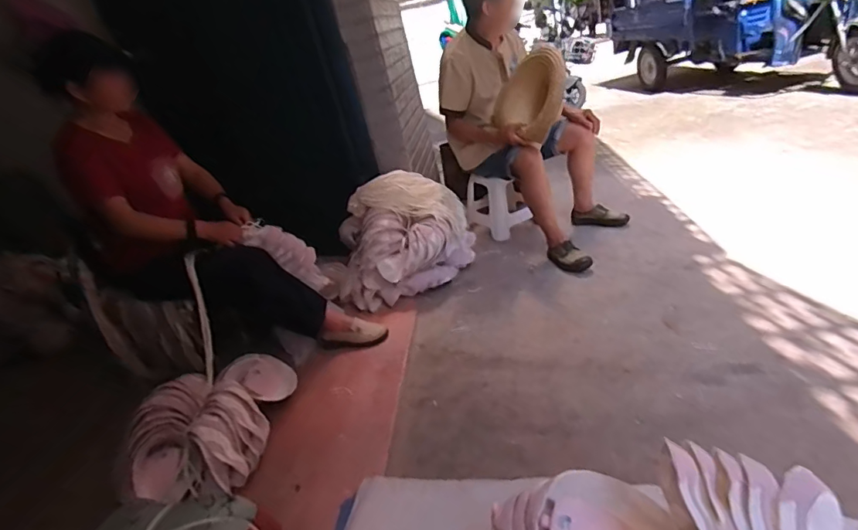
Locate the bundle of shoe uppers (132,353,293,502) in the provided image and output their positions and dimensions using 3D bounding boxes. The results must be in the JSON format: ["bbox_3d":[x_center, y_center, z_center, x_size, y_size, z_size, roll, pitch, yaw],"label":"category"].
[{"bbox_3d":[-0.604,0.434,1.325,0.395,0.170,0.401,-8,26,14],"label":"bundle of shoe uppers"}]

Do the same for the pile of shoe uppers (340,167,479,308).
[{"bbox_3d":[-0.099,-0.113,1.892,0.553,0.405,0.340,-13,25,-3],"label":"pile of shoe uppers"}]

